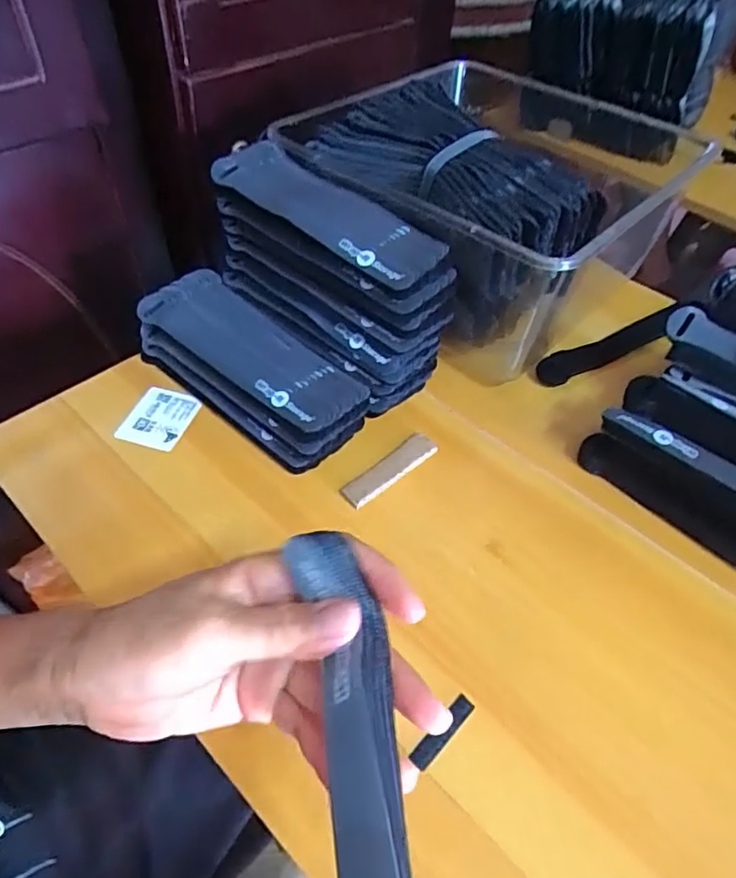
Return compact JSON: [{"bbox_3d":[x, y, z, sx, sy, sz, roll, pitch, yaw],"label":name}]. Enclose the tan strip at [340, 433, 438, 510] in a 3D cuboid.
[{"bbox_3d":[0.017,0.024,0.445,0.090,0.009,0.023,-36,63,-29],"label":"tan strip"}]

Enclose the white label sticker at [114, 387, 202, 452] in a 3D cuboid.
[{"bbox_3d":[-0.168,-0.016,0.471,0.051,0.007,0.058,16,52,7],"label":"white label sticker"}]

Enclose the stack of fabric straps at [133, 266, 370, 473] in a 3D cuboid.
[{"bbox_3d":[-0.092,-0.058,0.473,0.203,0.053,0.091,36,57,21],"label":"stack of fabric straps"}]

